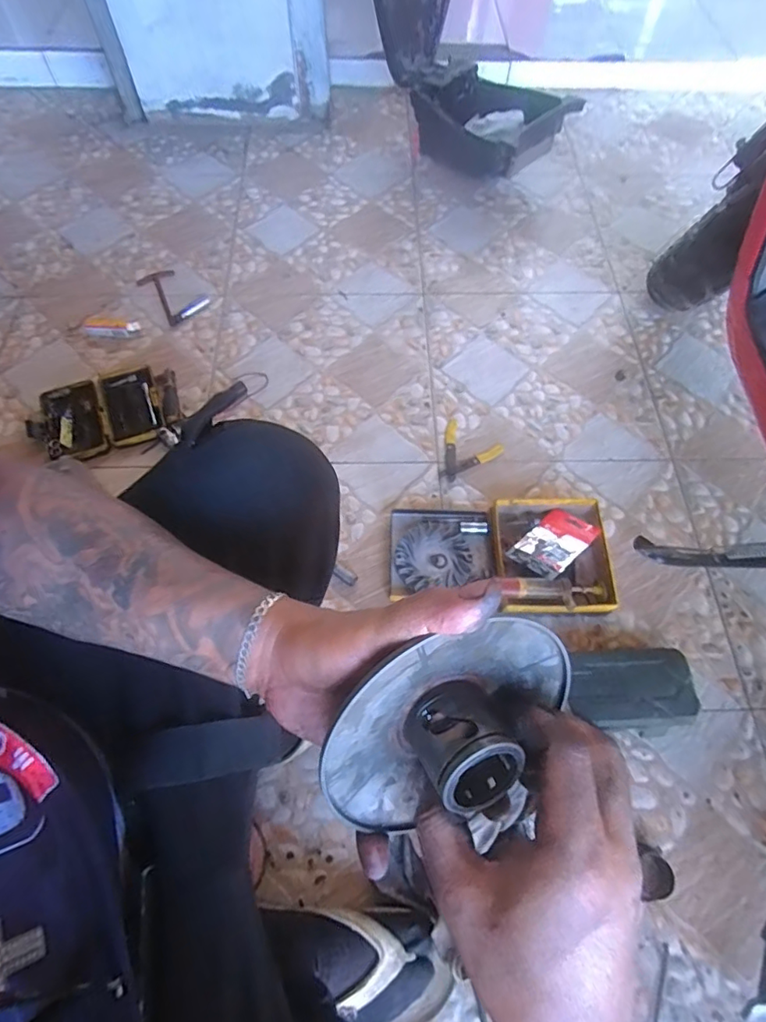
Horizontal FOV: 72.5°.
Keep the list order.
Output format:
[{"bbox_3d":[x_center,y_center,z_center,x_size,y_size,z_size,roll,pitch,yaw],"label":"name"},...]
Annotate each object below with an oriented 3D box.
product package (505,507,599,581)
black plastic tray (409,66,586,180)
[{"bbox_3d":[0.263,0.047,0.796,0.132,0.007,0.087,-35,41,-21],"label":"product package"},{"bbox_3d":[0.235,-0.872,1.204,0.236,0.158,0.306,-33,69,-15],"label":"black plastic tray"}]

